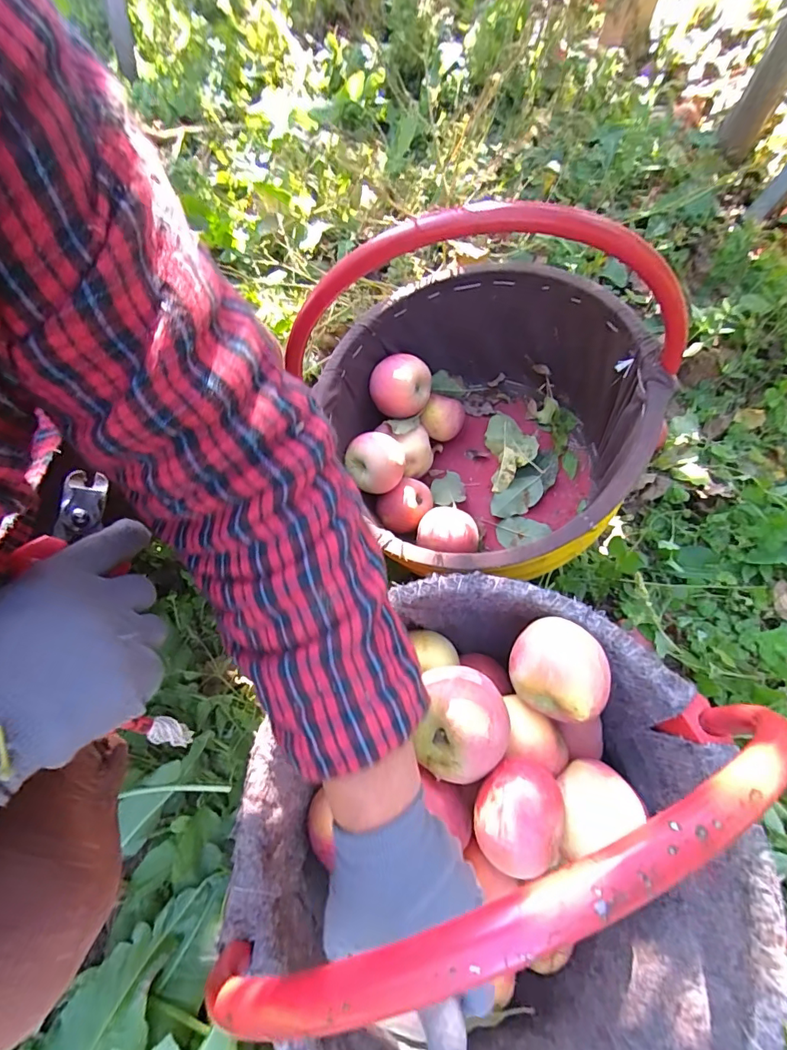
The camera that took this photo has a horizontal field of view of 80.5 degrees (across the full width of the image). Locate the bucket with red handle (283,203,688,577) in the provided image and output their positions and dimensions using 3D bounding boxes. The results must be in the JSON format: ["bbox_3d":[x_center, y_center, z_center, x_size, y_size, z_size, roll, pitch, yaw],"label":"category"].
[{"bbox_3d":[0.106,-0.157,0.515,0.337,0.376,0.370,1,61,-3],"label":"bucket with red handle"}]

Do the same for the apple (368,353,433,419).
[{"bbox_3d":[0.011,-0.190,0.632,0.067,0.062,0.070,1,61,-3],"label":"apple"}]

